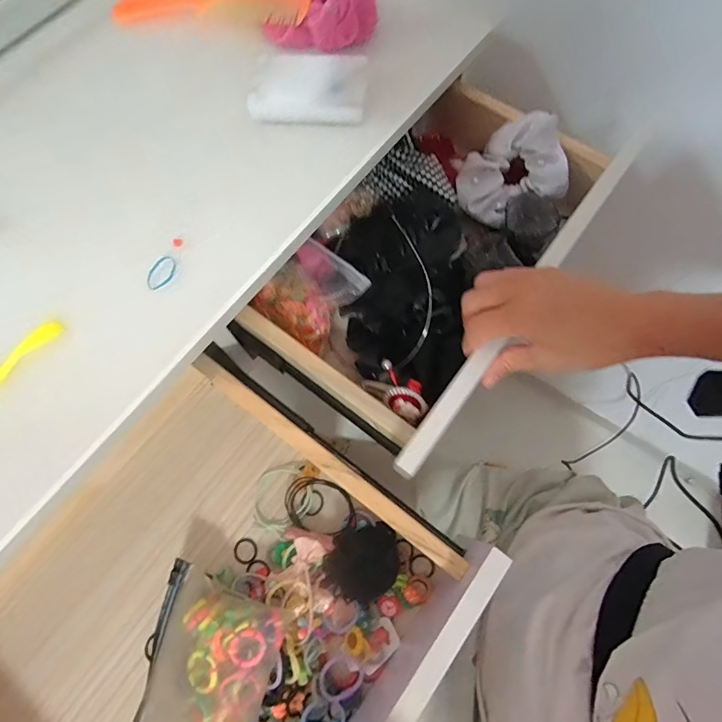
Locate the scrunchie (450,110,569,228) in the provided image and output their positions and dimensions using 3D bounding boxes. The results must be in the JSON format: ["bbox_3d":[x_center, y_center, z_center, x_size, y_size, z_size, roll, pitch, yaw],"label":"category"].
[{"bbox_3d":[0.147,-0.197,0.428,0.106,0.041,0.106,-26,76,17],"label":"scrunchie"}]

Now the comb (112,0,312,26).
[{"bbox_3d":[-0.147,-0.352,0.421,0.207,0.010,0.049,10,72,13],"label":"comb"}]

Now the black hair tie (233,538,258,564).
[{"bbox_3d":[-0.100,0.165,0.369,0.019,0.004,0.021,-35,77,-8],"label":"black hair tie"}]

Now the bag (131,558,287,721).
[{"bbox_3d":[-0.121,0.253,0.321,0.096,0.049,0.161,15,76,5],"label":"bag"}]

